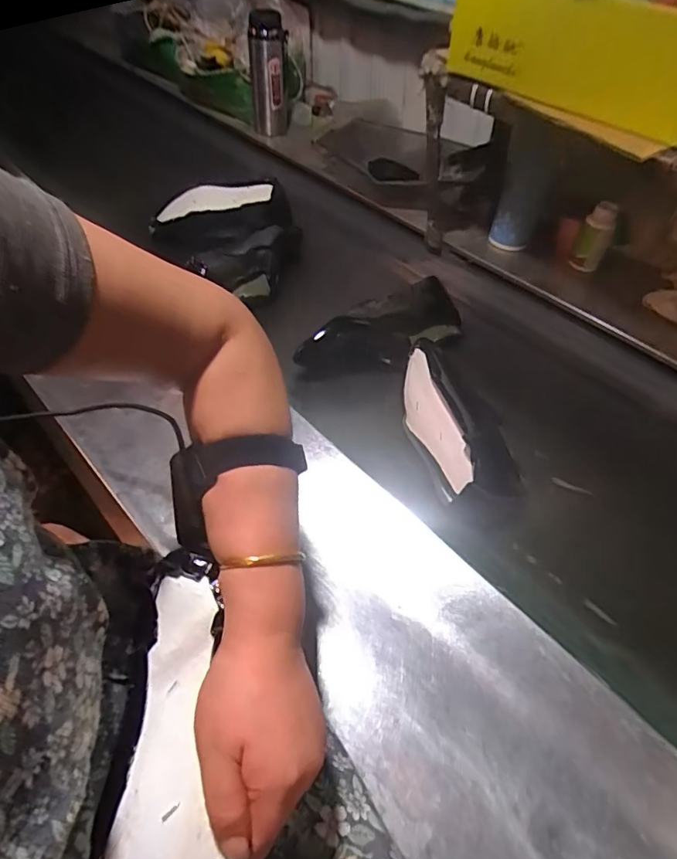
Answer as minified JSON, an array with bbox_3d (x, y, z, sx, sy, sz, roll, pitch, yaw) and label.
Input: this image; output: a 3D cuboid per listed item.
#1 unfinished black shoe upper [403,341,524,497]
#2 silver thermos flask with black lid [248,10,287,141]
[{"bbox_3d":[0.136,-0.018,0.647,0.091,0.086,0.242,-16,52,-13],"label":"unfinished black shoe upper"},{"bbox_3d":[-0.144,-0.729,1.084,0.079,0.204,0.080,-5,51,-4],"label":"silver thermos flask with black lid"}]

